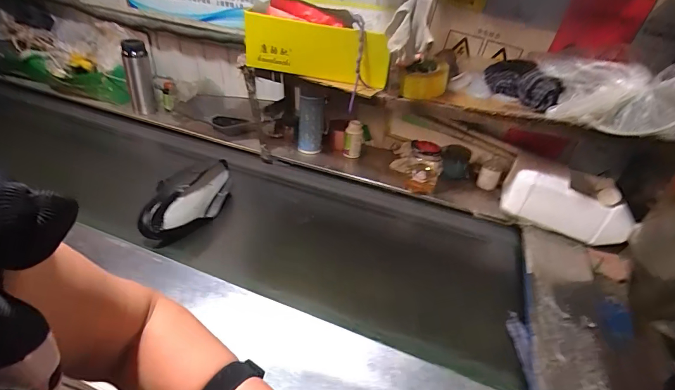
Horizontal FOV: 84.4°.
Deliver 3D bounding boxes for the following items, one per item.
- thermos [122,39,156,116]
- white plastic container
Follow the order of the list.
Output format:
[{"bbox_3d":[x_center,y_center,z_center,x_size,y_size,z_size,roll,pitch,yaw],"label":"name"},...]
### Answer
[{"bbox_3d":[-0.613,-0.352,1.157,0.073,0.233,0.078,-15,39,-26],"label":"thermos"},{"bbox_3d":[0.538,0.025,0.887,0.266,0.140,0.093,18,36,19],"label":"white plastic container"}]

